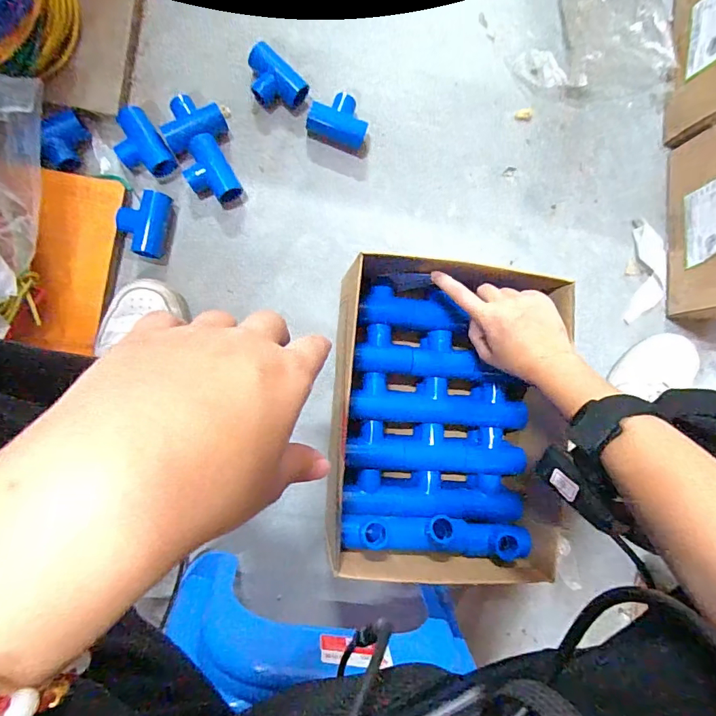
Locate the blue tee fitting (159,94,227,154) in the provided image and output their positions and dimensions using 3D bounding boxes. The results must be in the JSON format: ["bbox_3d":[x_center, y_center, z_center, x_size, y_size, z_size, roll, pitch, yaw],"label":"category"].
[{"bbox_3d":[-0.186,-0.264,0.500,0.067,0.026,0.054,-33,95,-6],"label":"blue tee fitting"}]

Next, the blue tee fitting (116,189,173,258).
[{"bbox_3d":[-0.233,-0.146,0.485,0.046,0.024,0.067,12,90,-7],"label":"blue tee fitting"}]

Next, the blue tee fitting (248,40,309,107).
[{"bbox_3d":[-0.097,-0.314,0.512,0.070,0.027,0.048,39,86,-6],"label":"blue tee fitting"}]

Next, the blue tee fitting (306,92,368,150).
[{"bbox_3d":[-0.022,-0.280,0.524,0.068,0.025,0.050,13,89,-7],"label":"blue tee fitting"}]

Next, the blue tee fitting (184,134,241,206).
[{"bbox_3d":[-0.167,-0.207,0.503,0.048,0.028,0.072,-29,95,-6],"label":"blue tee fitting"}]

